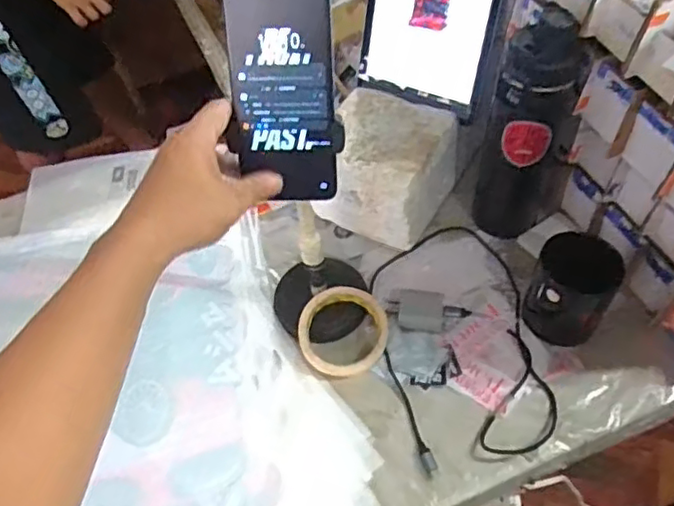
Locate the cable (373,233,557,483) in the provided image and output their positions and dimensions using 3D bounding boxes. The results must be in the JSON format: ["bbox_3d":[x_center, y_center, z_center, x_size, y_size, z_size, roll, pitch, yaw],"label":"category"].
[{"bbox_3d":[0.128,0.083,0.690,0.160,0.020,0.286,-9,53,-2],"label":"cable"}]

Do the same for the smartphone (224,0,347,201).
[{"bbox_3d":[-0.039,-0.119,0.473,0.079,0.165,0.011,-6,27,0],"label":"smartphone"}]

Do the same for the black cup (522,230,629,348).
[{"bbox_3d":[0.240,0.039,0.655,0.076,0.097,0.074,-2,53,3],"label":"black cup"}]

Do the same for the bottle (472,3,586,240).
[{"bbox_3d":[0.200,-0.124,0.687,0.078,0.269,0.078,13,55,14],"label":"bottle"}]

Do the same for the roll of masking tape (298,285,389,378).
[{"bbox_3d":[0.007,0.086,0.691,0.096,0.016,0.096,1,71,-3],"label":"roll of masking tape"}]

